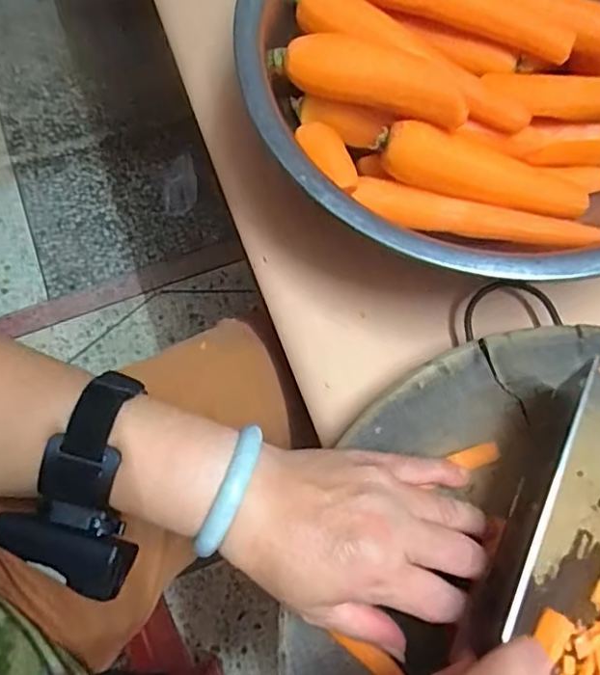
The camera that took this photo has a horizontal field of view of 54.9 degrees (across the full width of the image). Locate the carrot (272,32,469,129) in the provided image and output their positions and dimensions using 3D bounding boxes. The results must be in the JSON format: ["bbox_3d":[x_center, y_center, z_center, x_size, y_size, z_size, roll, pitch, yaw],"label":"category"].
[{"bbox_3d":[0.044,-0.171,0.374,0.131,0.035,0.030,23,76,7],"label":"carrot"}]

